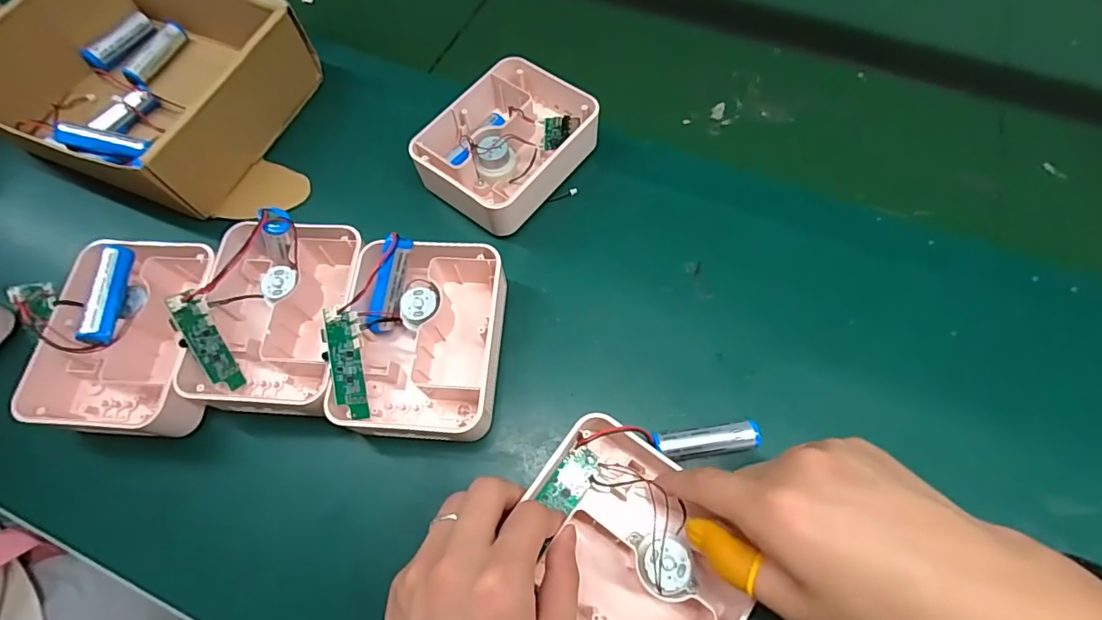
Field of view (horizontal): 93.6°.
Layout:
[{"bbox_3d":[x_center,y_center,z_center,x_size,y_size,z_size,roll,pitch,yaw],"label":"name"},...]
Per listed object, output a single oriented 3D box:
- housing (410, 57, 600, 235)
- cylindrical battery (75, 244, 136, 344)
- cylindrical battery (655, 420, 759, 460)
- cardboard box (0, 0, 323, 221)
[{"bbox_3d":[-0.031,-0.137,0.419,0.101,0.054,0.139,37,72,14],"label":"housing"},{"bbox_3d":[-0.294,-0.009,0.342,0.016,0.019,0.070,-6,67,-3],"label":"cylindrical battery"},{"bbox_3d":[0.097,0.084,0.327,0.066,0.021,0.017,-7,68,-4],"label":"cylindrical battery"},{"bbox_3d":[-0.357,-0.199,0.446,0.257,0.086,0.187,20,68,7],"label":"cardboard box"}]

